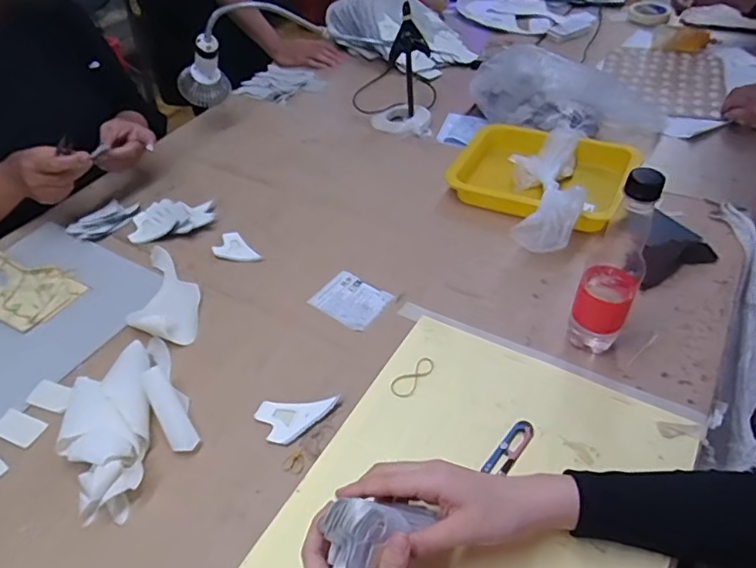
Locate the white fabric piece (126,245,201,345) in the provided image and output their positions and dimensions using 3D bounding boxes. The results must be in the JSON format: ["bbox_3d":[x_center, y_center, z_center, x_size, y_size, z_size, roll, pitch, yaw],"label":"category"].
[{"bbox_3d":[-0.279,0.010,0.717,0.089,0.019,0.178,-8,45,-3],"label":"white fabric piece"}]

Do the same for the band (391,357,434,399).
[{"bbox_3d":[0.040,0.102,0.607,0.026,0.004,0.062,30,54,29],"label":"band"}]

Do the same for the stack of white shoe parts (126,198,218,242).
[{"bbox_3d":[-0.321,-0.099,0.840,0.128,0.024,0.075,-14,46,-10],"label":"stack of white shoe parts"}]

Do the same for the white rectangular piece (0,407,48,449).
[{"bbox_3d":[-0.395,0.157,0.596,0.054,0.004,0.032,18,49,15],"label":"white rectangular piece"}]

